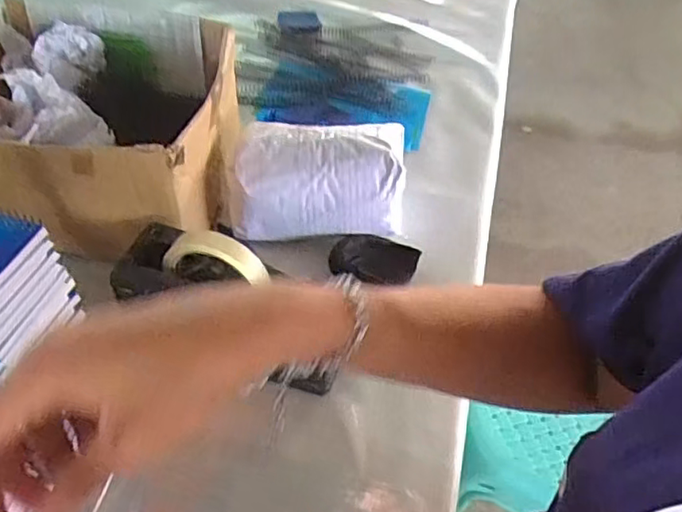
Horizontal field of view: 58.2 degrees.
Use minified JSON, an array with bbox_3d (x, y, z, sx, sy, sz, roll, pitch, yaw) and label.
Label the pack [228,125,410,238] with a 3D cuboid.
[{"bbox_3d":[-0.025,-0.081,0.671,0.182,0.103,0.107,1,48,-2],"label":"pack"}]

